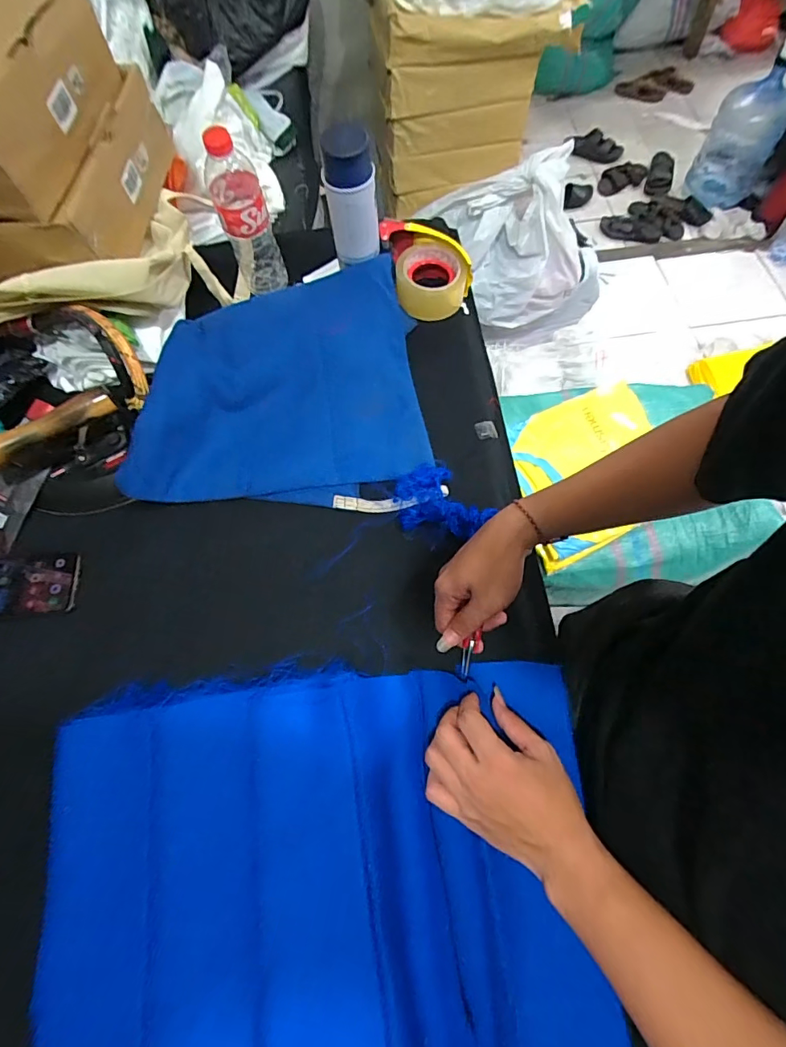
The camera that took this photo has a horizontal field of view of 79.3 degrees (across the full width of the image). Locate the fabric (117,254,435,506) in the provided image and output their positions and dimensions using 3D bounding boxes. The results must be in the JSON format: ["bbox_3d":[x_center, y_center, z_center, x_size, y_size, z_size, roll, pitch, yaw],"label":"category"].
[{"bbox_3d":[-0.156,-0.192,0.641,0.376,0.060,0.344,-6,68,0],"label":"fabric"}]

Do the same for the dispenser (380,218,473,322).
[{"bbox_3d":[0.052,-0.383,0.713,0.114,0.067,0.133,-14,68,-3],"label":"dispenser"}]

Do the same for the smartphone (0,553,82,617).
[{"bbox_3d":[-0.460,0.075,0.570,0.154,0.009,0.077,-3,62,-7],"label":"smartphone"}]

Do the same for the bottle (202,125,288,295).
[{"bbox_3d":[-0.200,-0.414,0.642,0.062,0.213,0.074,-20,68,-6],"label":"bottle"}]

